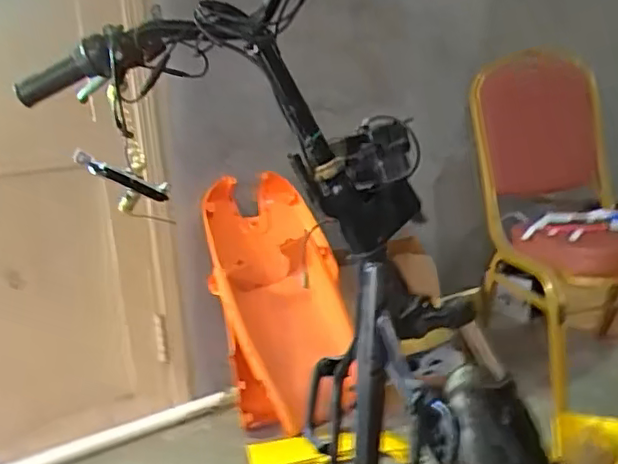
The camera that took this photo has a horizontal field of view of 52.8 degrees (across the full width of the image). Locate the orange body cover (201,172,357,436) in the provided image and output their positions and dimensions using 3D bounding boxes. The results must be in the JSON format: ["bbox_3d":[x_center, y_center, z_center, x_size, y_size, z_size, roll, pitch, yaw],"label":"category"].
[{"bbox_3d":[-0.074,0.160,1.549,0.313,0.635,0.219,-9,-20,-10],"label":"orange body cover"}]

